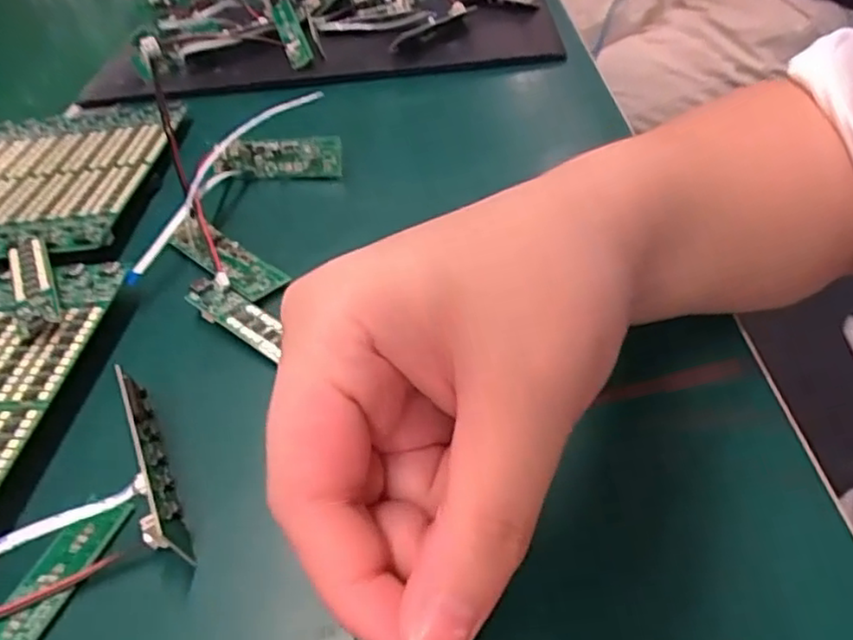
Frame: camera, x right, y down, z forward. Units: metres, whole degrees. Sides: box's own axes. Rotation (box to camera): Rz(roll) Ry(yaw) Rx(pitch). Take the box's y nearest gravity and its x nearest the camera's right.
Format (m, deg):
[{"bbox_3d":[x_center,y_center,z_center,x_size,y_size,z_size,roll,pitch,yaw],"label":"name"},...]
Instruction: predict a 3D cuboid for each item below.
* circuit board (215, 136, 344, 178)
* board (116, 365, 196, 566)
[{"bbox_3d":[-0.087,-0.094,0.394,0.076,0.022,0.004,2,19,11],"label":"circuit board"},{"bbox_3d":[-0.096,0.050,0.237,0.010,0.022,0.079,-22,43,-15],"label":"board"}]

